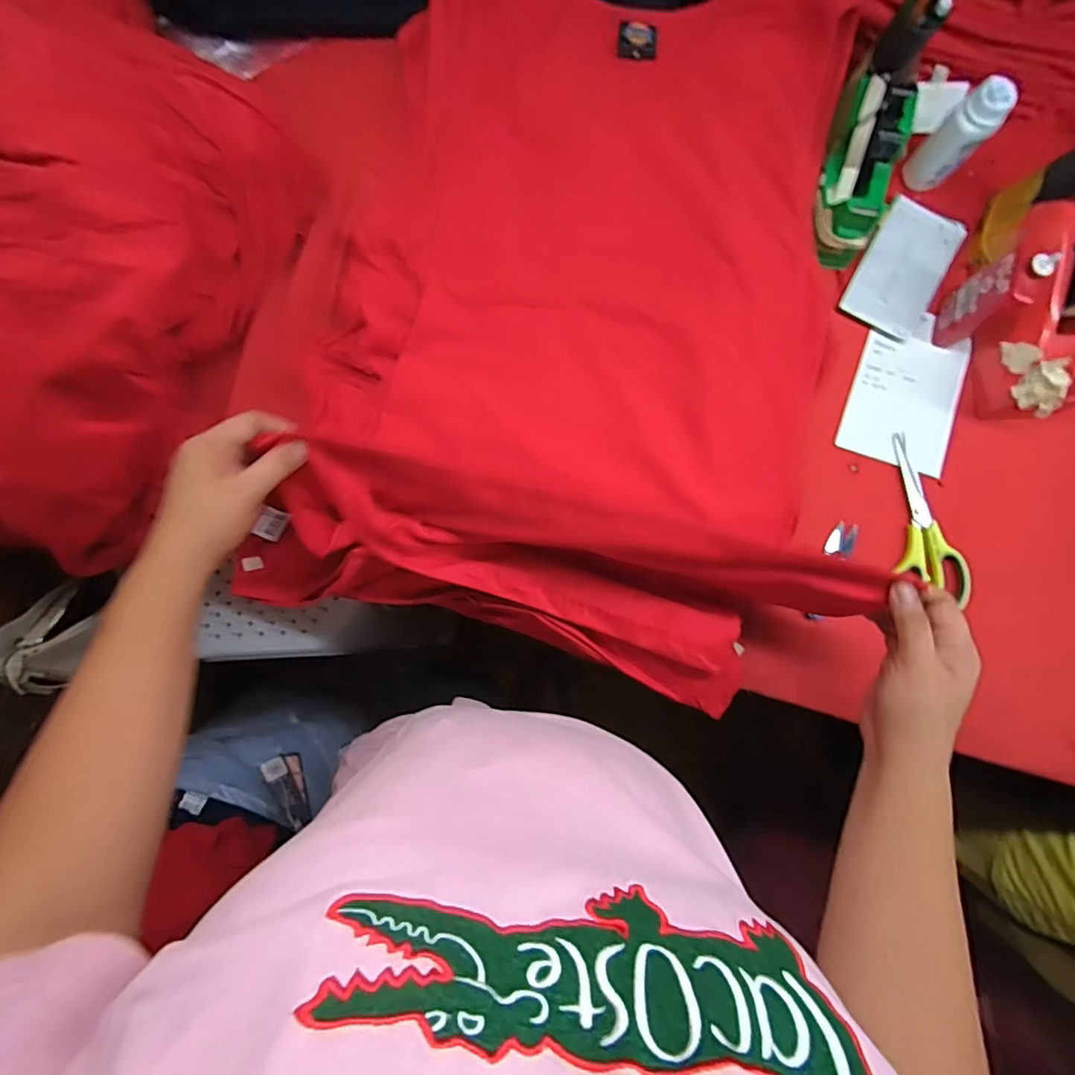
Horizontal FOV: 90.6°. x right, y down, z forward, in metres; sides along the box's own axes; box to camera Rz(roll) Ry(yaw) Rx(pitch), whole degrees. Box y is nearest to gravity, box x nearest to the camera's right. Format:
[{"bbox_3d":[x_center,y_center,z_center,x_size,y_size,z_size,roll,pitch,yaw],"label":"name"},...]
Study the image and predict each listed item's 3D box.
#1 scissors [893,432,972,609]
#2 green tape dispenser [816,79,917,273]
[{"bbox_3d":[0.397,-0.020,0.549,0.063,0.013,0.175,-10,84,-2],"label":"scissors"},{"bbox_3d":[0.319,-0.364,0.524,0.068,0.102,0.149,12,84,0],"label":"green tape dispenser"}]

